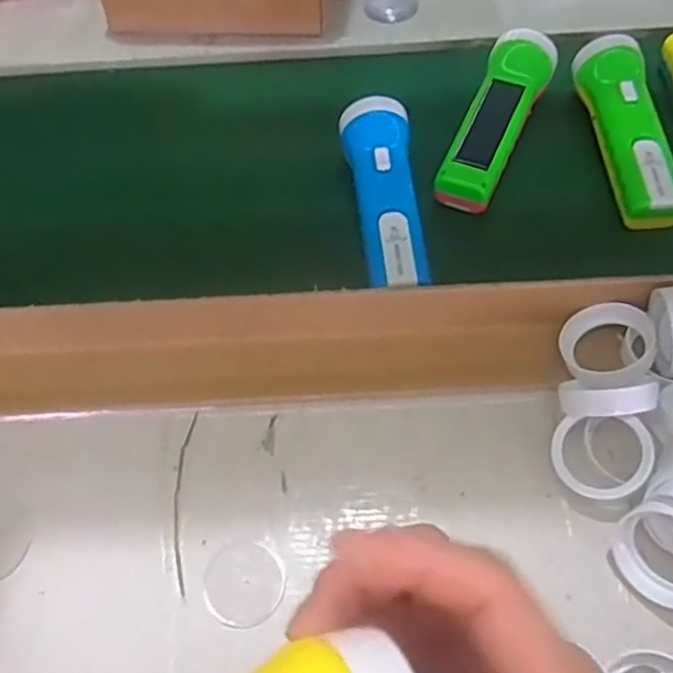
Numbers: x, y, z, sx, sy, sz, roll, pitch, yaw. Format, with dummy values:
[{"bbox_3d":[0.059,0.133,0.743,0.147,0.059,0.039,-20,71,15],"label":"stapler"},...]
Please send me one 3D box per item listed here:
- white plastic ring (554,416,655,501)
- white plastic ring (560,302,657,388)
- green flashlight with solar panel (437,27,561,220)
[{"bbox_3d":[0.149,0.068,0.389,0.053,0.013,0.047,9,86,31],"label":"white plastic ring"},{"bbox_3d":[0.168,0.005,0.428,0.053,0.019,0.053,-5,63,28],"label":"white plastic ring"},{"bbox_3d":[0.128,-0.174,0.542,0.048,0.040,0.168,19,61,14],"label":"green flashlight with solar panel"}]

